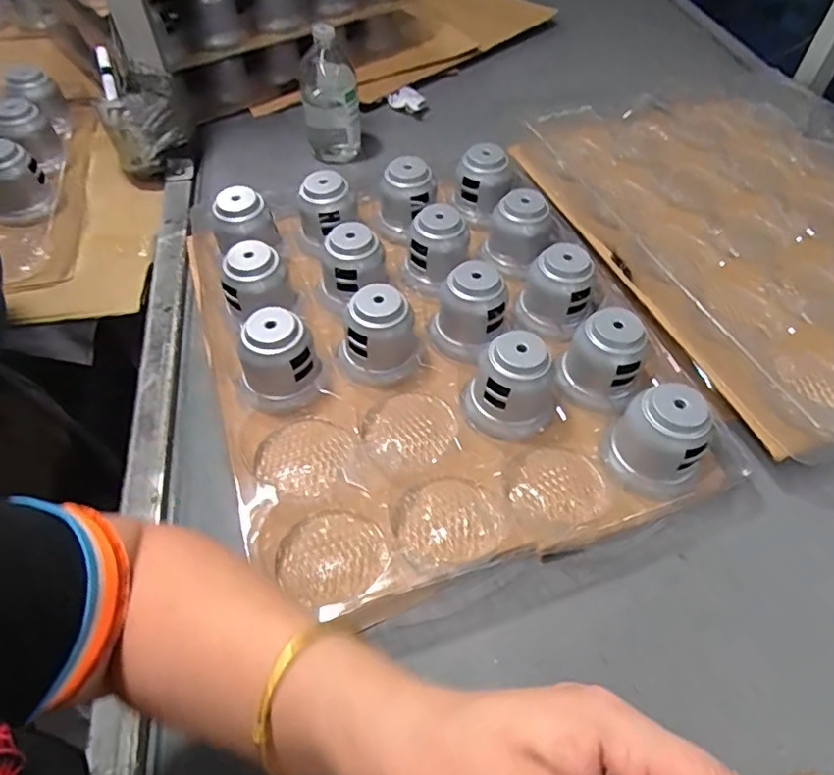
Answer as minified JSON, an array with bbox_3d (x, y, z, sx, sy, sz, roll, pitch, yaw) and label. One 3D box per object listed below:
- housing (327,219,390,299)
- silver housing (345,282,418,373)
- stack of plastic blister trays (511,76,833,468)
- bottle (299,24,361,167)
[{"bbox_3d":[-0.067,-0.139,0.623,0.059,0.058,0.064,1,56,-2],"label":"housing"},{"bbox_3d":[-0.036,-0.060,0.569,0.070,0.063,0.059,1,53,-1],"label":"silver housing"},{"bbox_3d":[0.440,-0.215,0.690,0.478,0.044,0.571,-17,56,-14],"label":"stack of plastic blister trays"},{"bbox_3d":[-0.120,-0.409,0.775,0.073,0.162,0.063,-11,54,-10],"label":"bottle"}]

